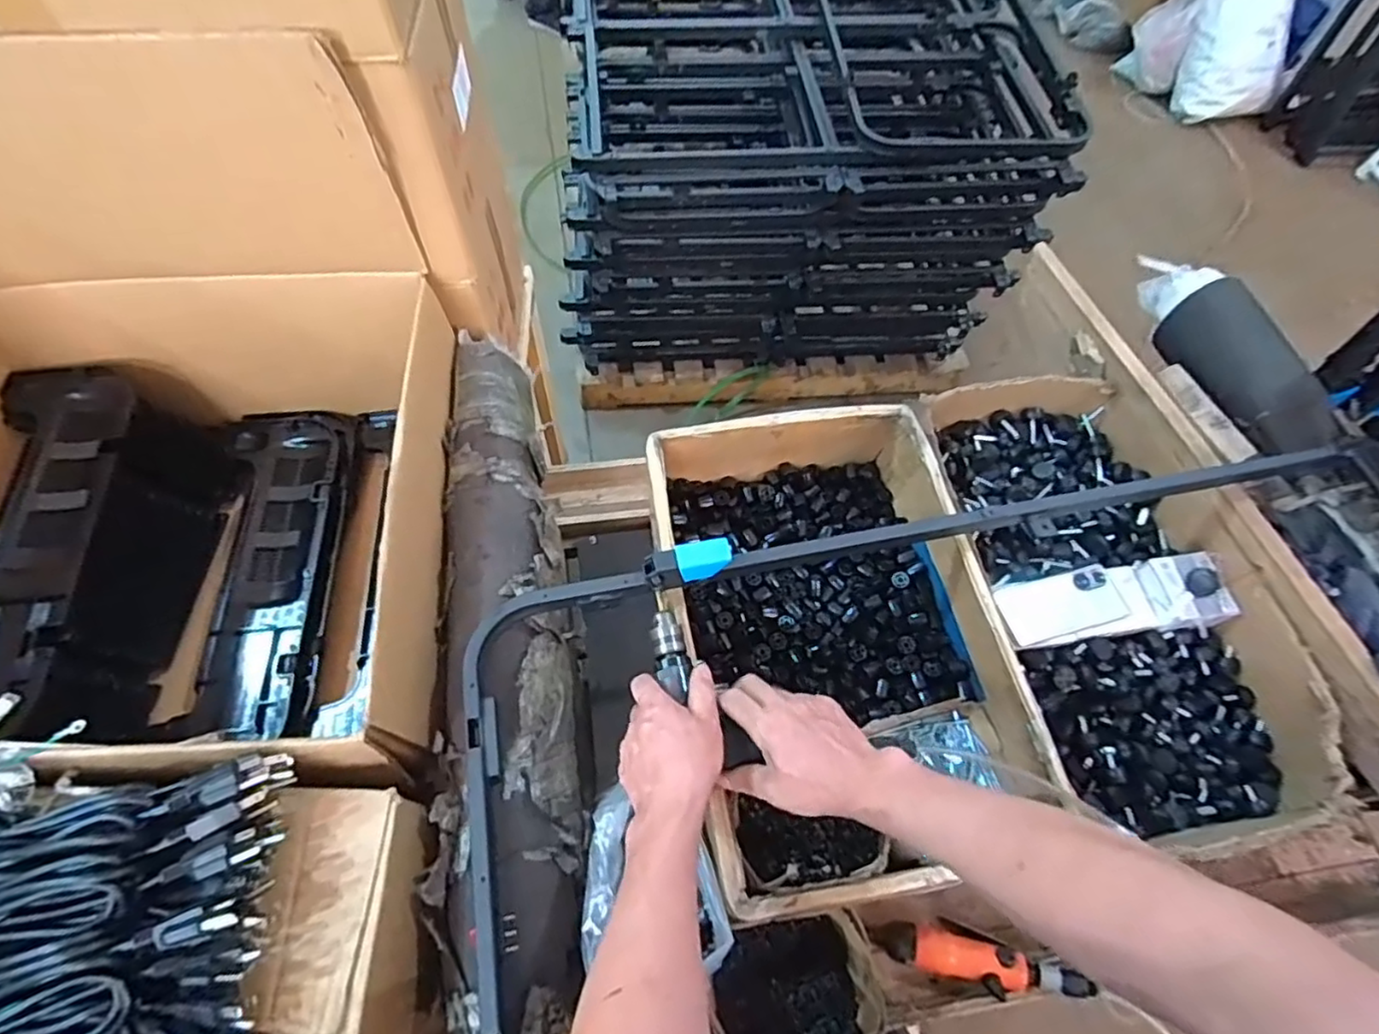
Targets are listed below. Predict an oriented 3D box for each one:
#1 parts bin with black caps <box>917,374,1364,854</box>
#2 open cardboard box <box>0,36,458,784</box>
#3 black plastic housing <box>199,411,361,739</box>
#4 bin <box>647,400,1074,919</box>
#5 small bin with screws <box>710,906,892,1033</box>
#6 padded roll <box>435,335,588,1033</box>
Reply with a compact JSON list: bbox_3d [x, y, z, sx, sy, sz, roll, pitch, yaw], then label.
[{"bbox_3d":[0.500,0.067,0.843,0.322,0.136,0.612,-12,63,-8],"label":"parts bin with black caps"},{"bbox_3d":[-0.575,-0.052,0.666,0.595,0.505,0.570,-3,62,-4],"label":"open cardboard box"},{"bbox_3d":[-0.534,0.041,0.872,0.166,0.058,0.435,-8,62,-6],"label":"black plastic housing"},{"bbox_3d":[0.158,0.131,0.766,0.337,0.140,0.506,-9,63,-7],"label":"bin"},{"bbox_3d":[0.109,0.475,0.670,0.163,0.081,0.131,-9,63,-7],"label":"small bin with screws"},{"bbox_3d":[-0.183,0.144,0.685,0.130,0.095,0.828,-6,62,-5],"label":"padded roll"}]

